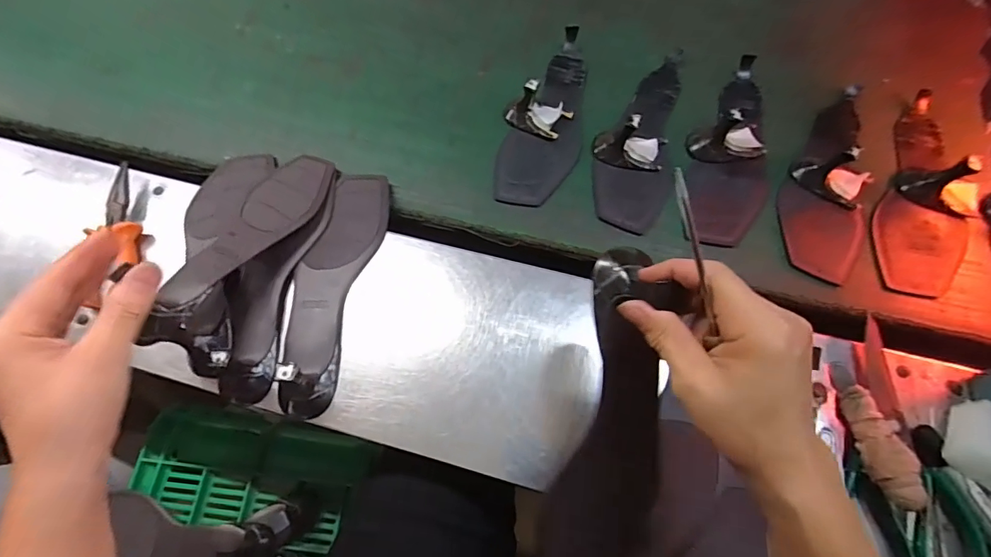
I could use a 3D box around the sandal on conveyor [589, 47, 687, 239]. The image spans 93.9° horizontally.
[{"bbox_3d":[0.164,-0.175,0.519,0.085,0.045,0.256,11,69,6],"label":"sandal on conveyor"}]

